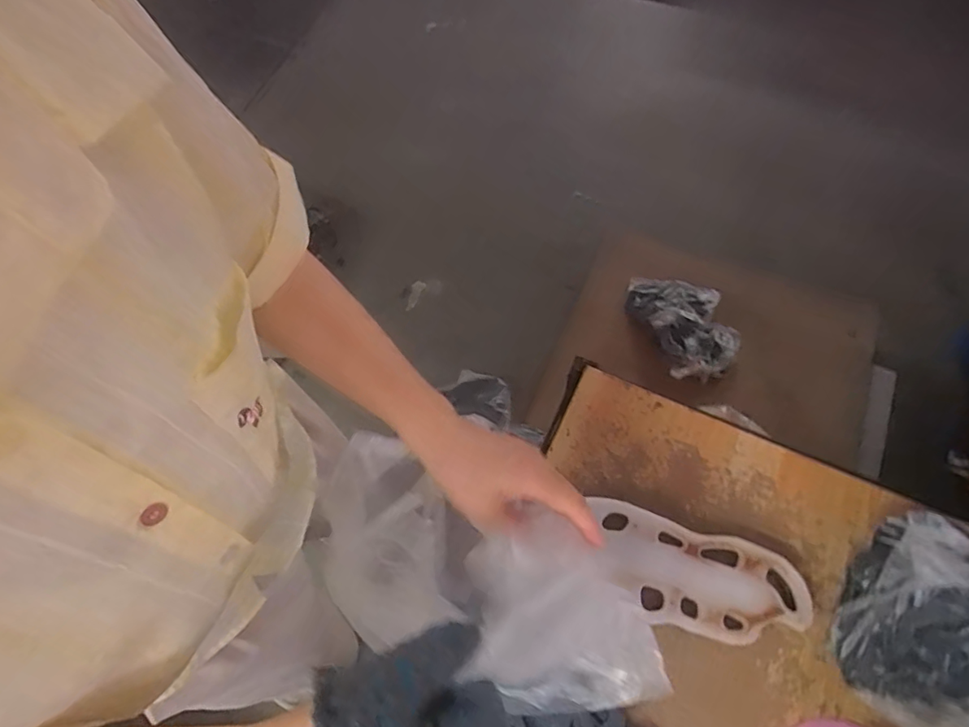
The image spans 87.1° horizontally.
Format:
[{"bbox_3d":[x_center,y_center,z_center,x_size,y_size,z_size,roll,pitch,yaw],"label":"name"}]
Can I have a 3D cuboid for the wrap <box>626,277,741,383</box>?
[{"bbox_3d":[0.526,-0.115,1.348,0.222,0.080,0.325,-12,65,-3],"label":"wrap"}]

